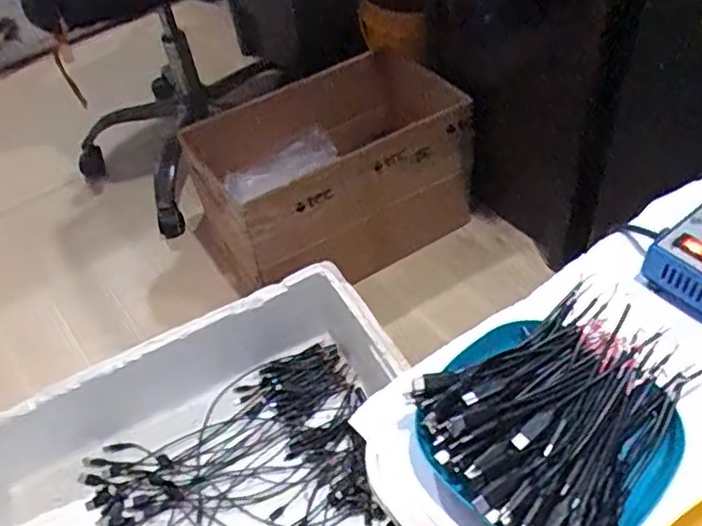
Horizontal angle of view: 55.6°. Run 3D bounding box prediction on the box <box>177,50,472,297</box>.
[{"bbox_3d":[-0.048,-0.156,1.250,0.443,0.298,0.363,-31,51,-19],"label":"box"}]

